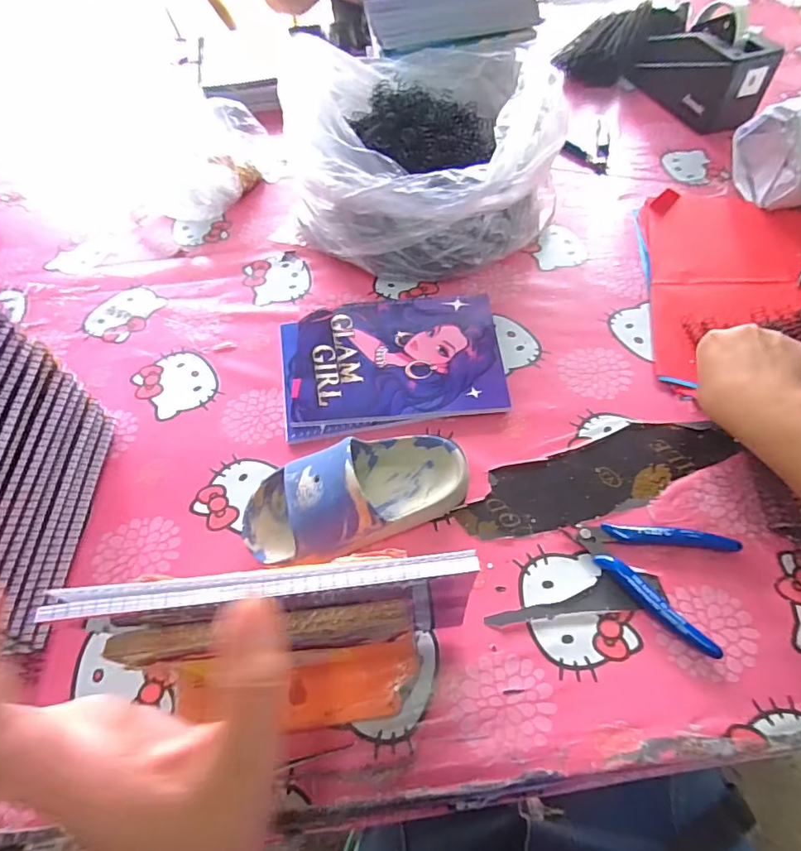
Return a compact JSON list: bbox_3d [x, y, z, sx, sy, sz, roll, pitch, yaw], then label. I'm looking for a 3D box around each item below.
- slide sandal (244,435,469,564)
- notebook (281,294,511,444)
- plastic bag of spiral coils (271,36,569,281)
[{"bbox_3d":[-0.034,0.050,0.387,0.177,0.057,0.085,-22,58,-11],"label":"slide sandal"},{"bbox_3d":[-0.009,-0.064,0.487,0.206,0.013,0.149,-8,56,-2],"label":"notebook"},{"bbox_3d":[0.026,-0.288,0.554,0.276,0.141,0.232,11,58,11],"label":"plastic bag of spiral coils"}]

